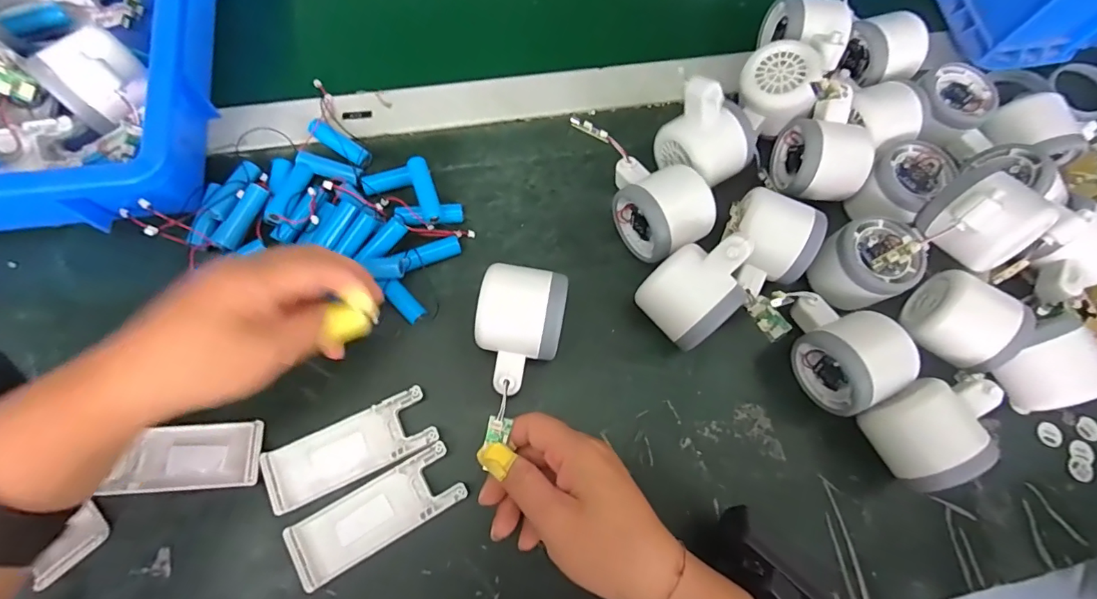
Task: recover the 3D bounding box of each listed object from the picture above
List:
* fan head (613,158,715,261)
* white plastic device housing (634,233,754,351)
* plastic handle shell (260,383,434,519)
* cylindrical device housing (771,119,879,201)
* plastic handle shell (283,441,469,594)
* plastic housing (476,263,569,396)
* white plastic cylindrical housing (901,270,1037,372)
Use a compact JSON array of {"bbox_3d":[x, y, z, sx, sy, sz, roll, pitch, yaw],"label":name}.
[{"bbox_3d":[0.079,-0.072,0.363,0.057,0.056,0.085,-26,76,-12],"label":"fan head"},{"bbox_3d":[0.099,-0.006,0.335,0.068,0.073,0.058,-39,80,-14],"label":"white plastic device housing"},{"bbox_3d":[-0.128,0.097,0.318,0.104,0.012,0.040,-24,77,-11],"label":"plastic handle shell"},{"bbox_3d":[0.217,-0.107,0.385,0.062,0.051,0.057,10,73,-2],"label":"cylindrical device housing"},{"bbox_3d":[-0.107,0.136,0.310,0.104,0.018,0.040,-29,78,-12],"label":"plastic handle shell"},{"bbox_3d":[-0.019,0.022,0.326,0.056,0.057,0.083,10,72,-1],"label":"plastic housing"},{"bbox_3d":[0.292,0.014,0.341,0.055,0.044,0.051,37,74,6],"label":"white plastic cylindrical housing"}]

